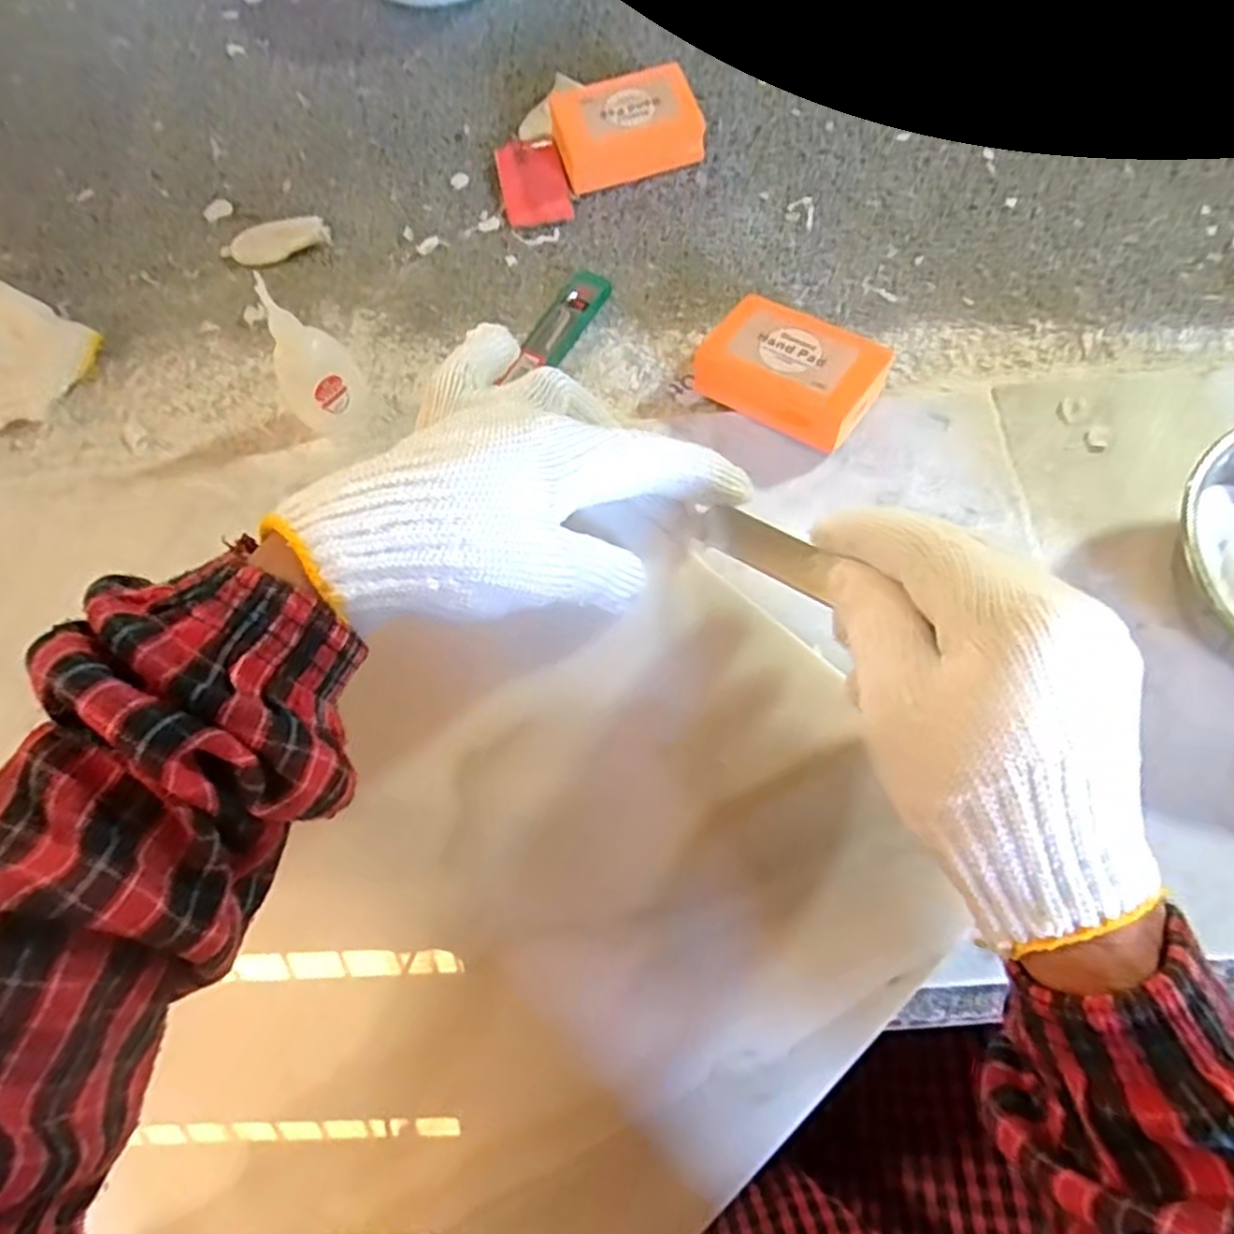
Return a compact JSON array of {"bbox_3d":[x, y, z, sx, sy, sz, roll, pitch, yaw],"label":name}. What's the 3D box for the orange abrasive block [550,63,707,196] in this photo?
[{"bbox_3d":[0.006,-0.331,0.486,0.095,0.034,0.059,-17,71,-3],"label":"orange abrasive block"}]

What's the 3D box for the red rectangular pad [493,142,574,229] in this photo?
[{"bbox_3d":[-0.057,-0.297,0.491,0.046,0.012,0.068,-14,71,-2],"label":"red rectangular pad"}]

